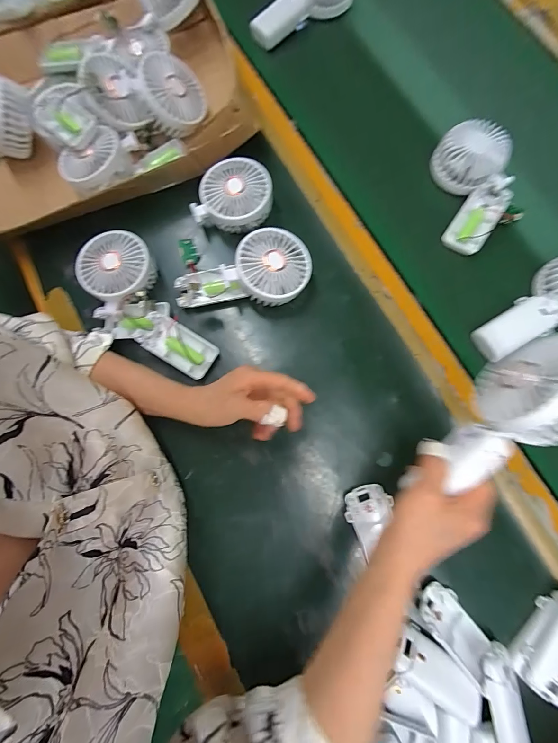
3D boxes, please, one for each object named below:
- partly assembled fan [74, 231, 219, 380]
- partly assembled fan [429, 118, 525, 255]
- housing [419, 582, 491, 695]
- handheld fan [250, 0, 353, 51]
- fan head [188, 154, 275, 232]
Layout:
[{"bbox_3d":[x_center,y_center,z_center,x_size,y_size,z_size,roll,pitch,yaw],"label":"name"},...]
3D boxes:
[{"bbox_3d":[-0.169,-0.073,0.409,0.094,0.050,0.209,-35,80,-7],"label":"partly assembled fan"},{"bbox_3d":[0.255,-0.238,0.424,0.091,0.044,0.161,-3,78,-1],"label":"partly assembled fan"},{"bbox_3d":[0.177,0.258,0.328,0.042,0.032,0.083,-36,81,-7],"label":"housing"},{"bbox_3d":[0.037,-0.556,0.496,0.182,0.045,0.068,-43,81,-8],"label":"handheld fan"},{"bbox_3d":[-0.056,-0.228,0.429,0.098,0.043,0.084,13,79,3],"label":"fan head"}]

